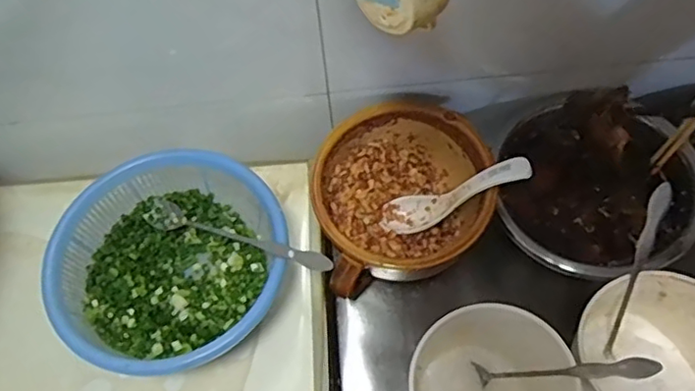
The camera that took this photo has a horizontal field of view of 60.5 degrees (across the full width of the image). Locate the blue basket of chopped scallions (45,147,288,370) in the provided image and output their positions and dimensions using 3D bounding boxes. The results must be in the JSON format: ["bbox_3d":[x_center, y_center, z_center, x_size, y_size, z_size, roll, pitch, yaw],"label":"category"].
[{"bbox_3d":[-0.137,0.057,0.478,0.177,0.069,0.172,-2,60,3],"label":"blue basket of chopped scallions"}]

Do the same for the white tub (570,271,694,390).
[{"bbox_3d":[0.236,0.121,0.455,0.099,0.077,0.115,-3,61,2],"label":"white tub"}]

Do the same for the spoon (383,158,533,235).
[{"bbox_3d":[0.090,0.000,0.508,0.138,0.033,0.032,-28,49,39],"label":"spoon"}]

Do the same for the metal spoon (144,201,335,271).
[{"bbox_3d":[-0.092,0.033,0.475,0.183,0.012,0.026,13,60,30],"label":"metal spoon"}]

